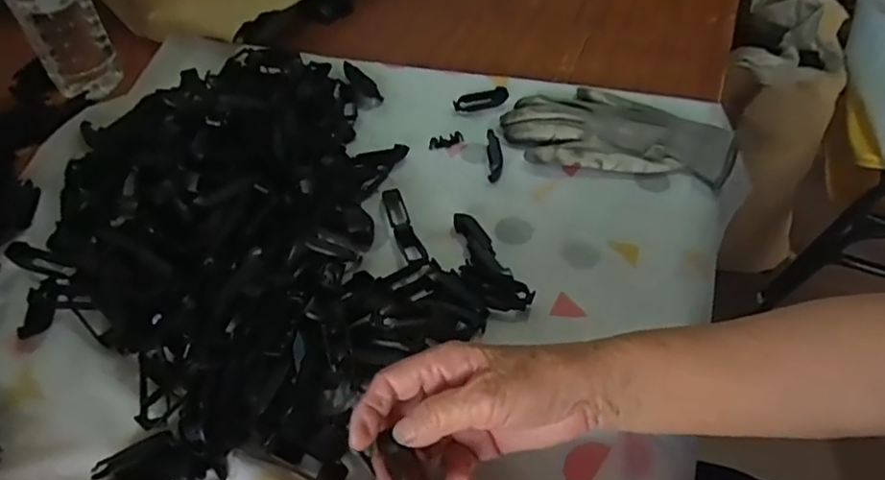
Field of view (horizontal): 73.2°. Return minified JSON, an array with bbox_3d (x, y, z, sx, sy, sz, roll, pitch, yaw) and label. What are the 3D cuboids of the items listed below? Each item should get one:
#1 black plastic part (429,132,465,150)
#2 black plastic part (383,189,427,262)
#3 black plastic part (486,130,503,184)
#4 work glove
[{"bbox_3d":[0.004,-0.099,0.587,0.038,0.008,0.012,-27,55,-23],"label":"black plastic part"},{"bbox_3d":[-0.034,-0.014,0.512,0.018,0.010,0.098,-13,50,-13],"label":"black plastic part"},{"bbox_3d":[0.049,-0.081,0.564,0.013,0.013,0.057,-1,65,-3],"label":"black plastic part"},{"bbox_3d":[0.169,-0.101,0.583,0.217,0.031,0.111,11,49,8],"label":"work glove"}]

